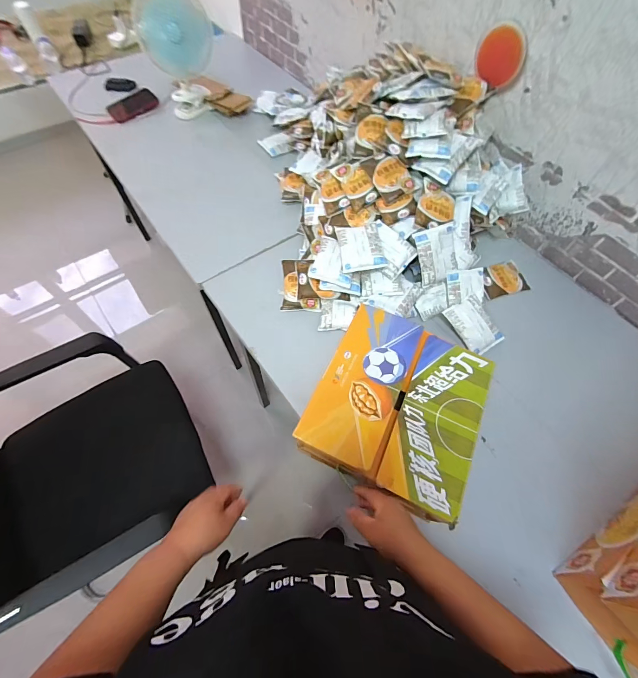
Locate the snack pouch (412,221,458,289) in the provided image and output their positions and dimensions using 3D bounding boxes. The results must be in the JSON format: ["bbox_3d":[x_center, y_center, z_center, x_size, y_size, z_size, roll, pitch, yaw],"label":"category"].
[{"bbox_3d":[0.284,-0.198,0.787,0.105,0.025,0.128,-20,107,-12],"label":"snack pouch"}]

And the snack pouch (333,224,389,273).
[{"bbox_3d":[0.097,-0.212,0.773,0.096,0.023,0.125,-10,68,5],"label":"snack pouch"}]

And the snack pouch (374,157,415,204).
[{"bbox_3d":[0.174,-0.384,0.796,0.088,0.020,0.100,-25,90,-3],"label":"snack pouch"}]

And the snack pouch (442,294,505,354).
[{"bbox_3d":[0.366,-0.033,0.784,0.092,0.018,0.128,-30,83,-10],"label":"snack pouch"}]

